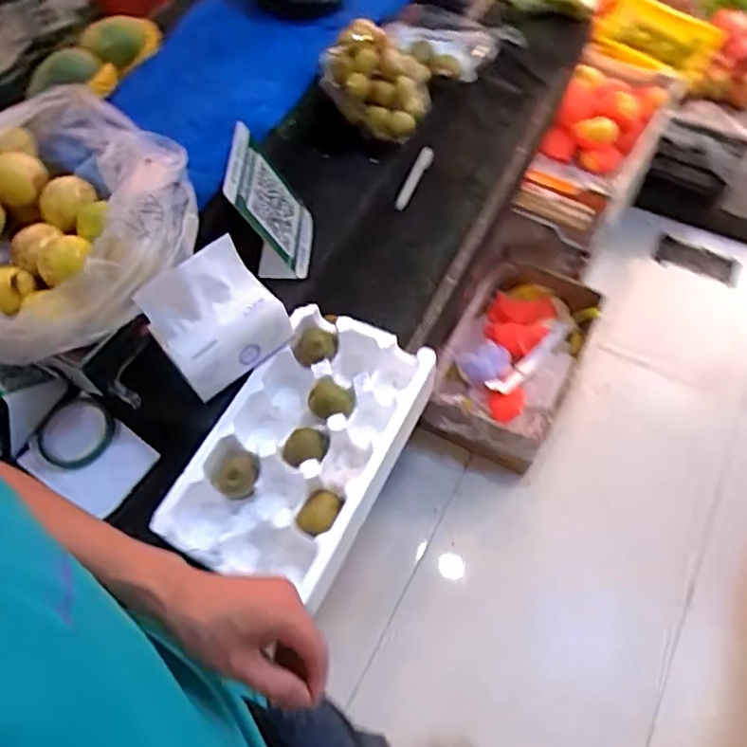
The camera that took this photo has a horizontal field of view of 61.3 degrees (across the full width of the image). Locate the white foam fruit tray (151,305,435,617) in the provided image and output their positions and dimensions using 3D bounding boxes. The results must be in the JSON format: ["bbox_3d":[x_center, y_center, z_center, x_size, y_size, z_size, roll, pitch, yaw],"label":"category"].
[{"bbox_3d":[-0.076,0.078,0.733,0.183,0.074,0.304,24,63,14],"label":"white foam fruit tray"}]

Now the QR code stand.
[{"bbox_3d":[-0.127,-0.209,0.797,0.081,0.154,0.123,-1,60,0],"label":"QR code stand"}]

